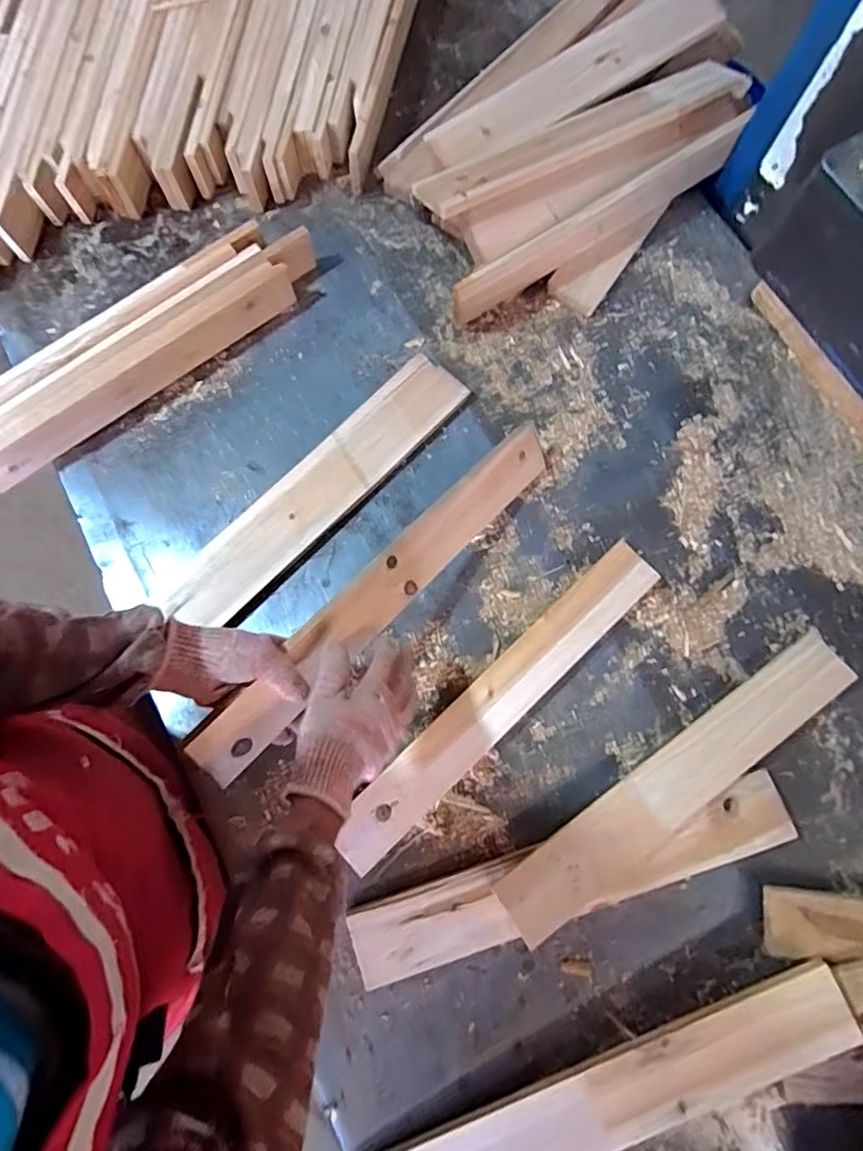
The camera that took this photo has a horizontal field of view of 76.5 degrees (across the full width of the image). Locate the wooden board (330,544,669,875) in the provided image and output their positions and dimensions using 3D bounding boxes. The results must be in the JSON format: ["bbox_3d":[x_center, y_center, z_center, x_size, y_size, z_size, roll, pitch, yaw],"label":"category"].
[{"bbox_3d":[0.083,0.143,0.639,0.475,0.018,0.068,-42,81,-10],"label":"wooden board"}]

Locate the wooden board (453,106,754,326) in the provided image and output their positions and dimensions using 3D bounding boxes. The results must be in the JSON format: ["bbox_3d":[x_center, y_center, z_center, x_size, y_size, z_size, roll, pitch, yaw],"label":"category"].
[{"bbox_3d":[0.224,-0.479,0.751,0.461,0.097,0.023,-33,79,-8],"label":"wooden board"}]

